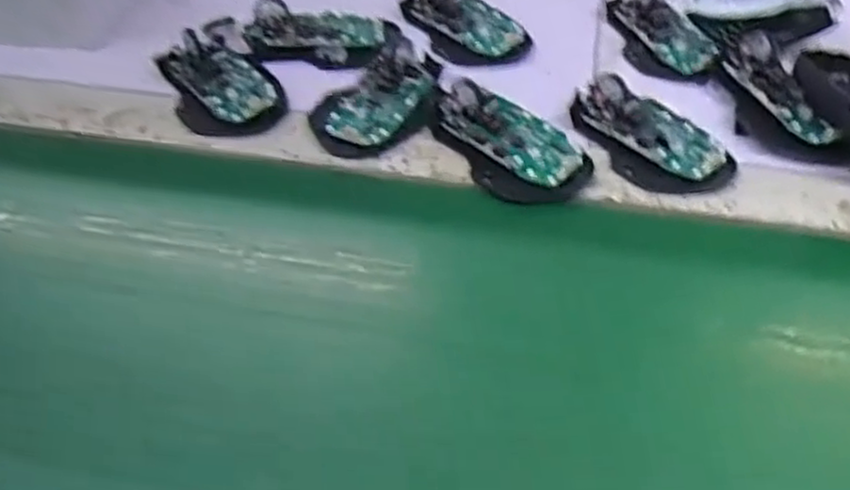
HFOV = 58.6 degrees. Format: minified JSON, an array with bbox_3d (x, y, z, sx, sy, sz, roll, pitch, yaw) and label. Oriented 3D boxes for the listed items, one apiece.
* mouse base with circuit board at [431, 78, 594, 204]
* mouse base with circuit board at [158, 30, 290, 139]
[{"bbox_3d":[0.048,-0.077,0.487,0.064,0.028,0.121,-33,55,-27],"label":"mouse base with circuit board"},{"bbox_3d":[-0.141,-0.116,0.529,0.070,0.025,0.094,-22,51,-20],"label":"mouse base with circuit board"}]

